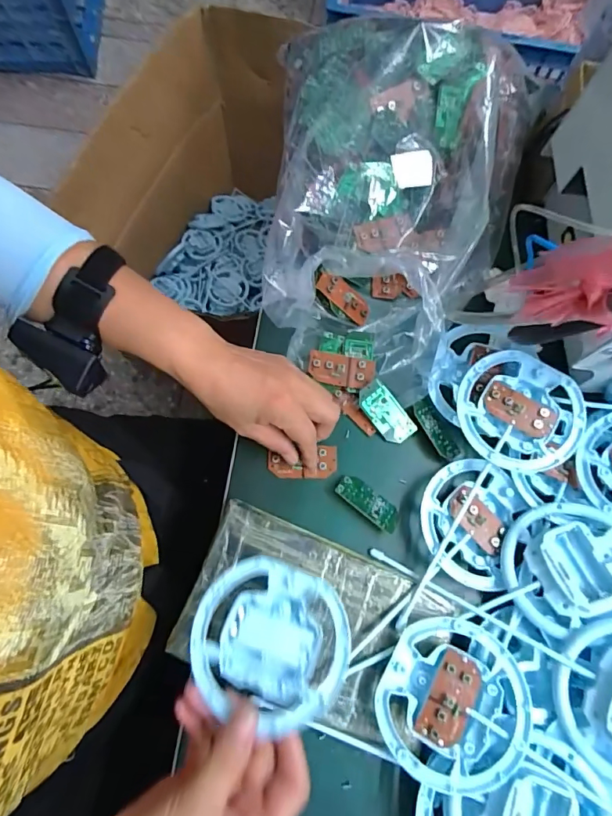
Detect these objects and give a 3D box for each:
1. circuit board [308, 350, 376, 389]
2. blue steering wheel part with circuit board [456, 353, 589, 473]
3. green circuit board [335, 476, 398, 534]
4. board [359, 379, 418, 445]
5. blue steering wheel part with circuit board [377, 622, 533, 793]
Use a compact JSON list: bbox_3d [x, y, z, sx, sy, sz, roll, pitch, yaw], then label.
[{"bbox_3d":[0.033,-0.034,0.432,0.062,0.013,0.029,8,73,0],"label":"circuit board"},{"bbox_3d":[0.184,0.006,0.410,0.102,0.027,0.098,1,73,-2],"label":"blue steering wheel part with circuit board"},{"bbox_3d":[0.054,0.082,0.406,0.059,0.004,0.028,37,46,5],"label":"green circuit board"},{"bbox_3d":[0.073,0.005,0.427,0.029,0.004,0.061,-40,97,1],"label":"board"},{"bbox_3d":[0.107,0.212,0.339,0.103,0.020,0.103,-3,66,6],"label":"blue steering wheel part with circuit board"}]

